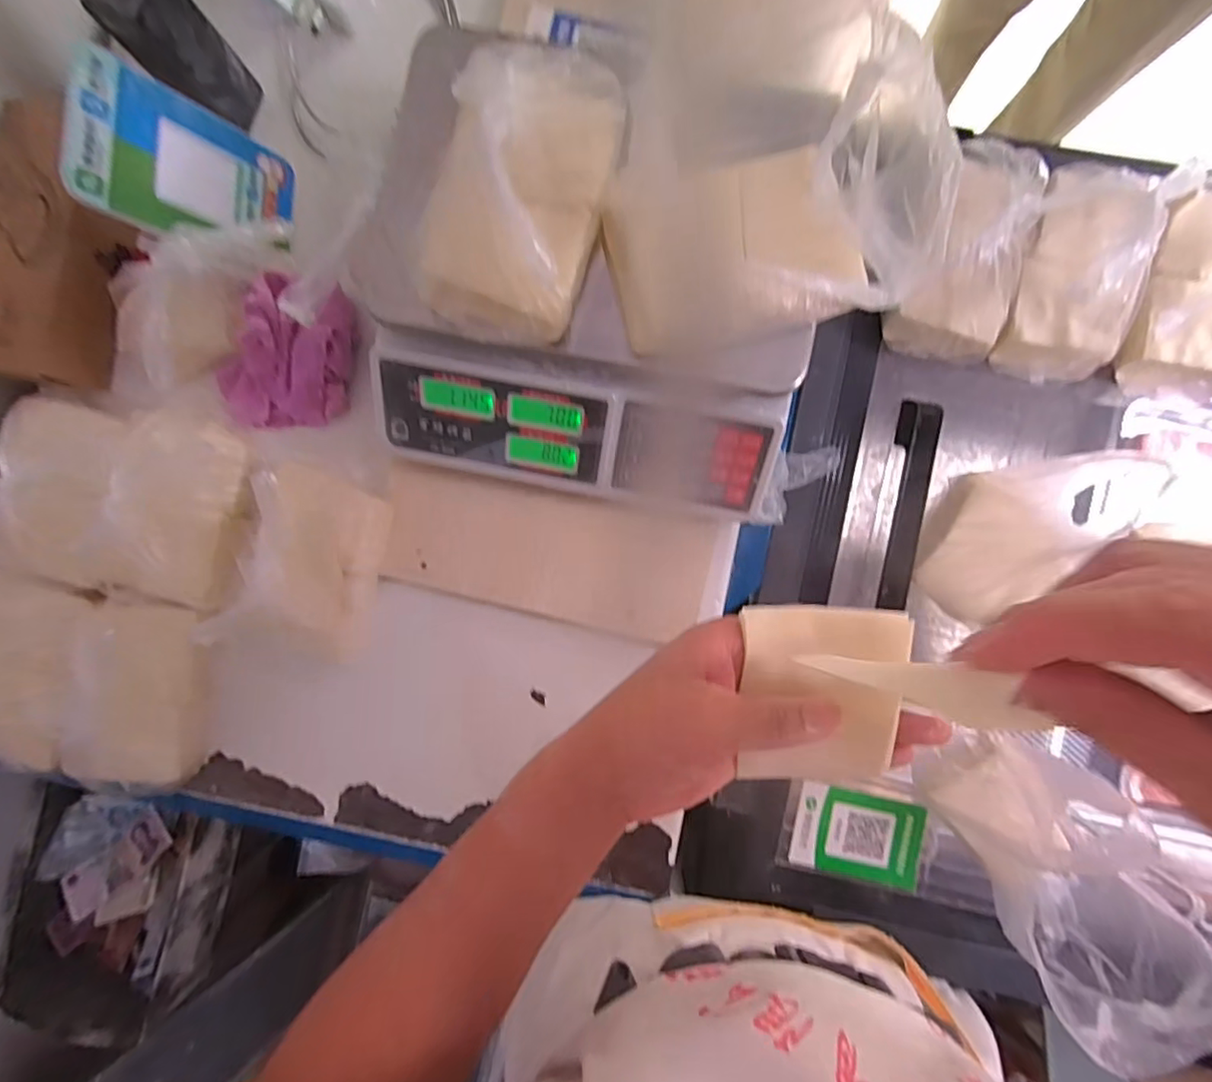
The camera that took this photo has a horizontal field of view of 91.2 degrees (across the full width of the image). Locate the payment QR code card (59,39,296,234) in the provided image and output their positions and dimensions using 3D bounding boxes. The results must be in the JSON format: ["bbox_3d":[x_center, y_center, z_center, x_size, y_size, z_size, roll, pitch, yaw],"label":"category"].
[{"bbox_3d":[-0.337,-0.299,0.485,0.009,0.156,0.116,2,87,35],"label":"payment QR code card"}]

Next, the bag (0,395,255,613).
[{"bbox_3d":[-0.407,-0.034,0.511,0.226,0.073,0.166,11,89,3],"label":"bag"}]

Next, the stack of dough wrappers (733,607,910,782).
[{"bbox_3d":[0.109,0.074,0.294,0.079,0.012,0.085,-2,88,3],"label":"stack of dough wrappers"}]

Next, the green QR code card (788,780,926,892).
[{"bbox_3d":[0.243,0.284,0.573,0.120,0.007,0.080,11,88,3],"label":"green QR code card"}]

